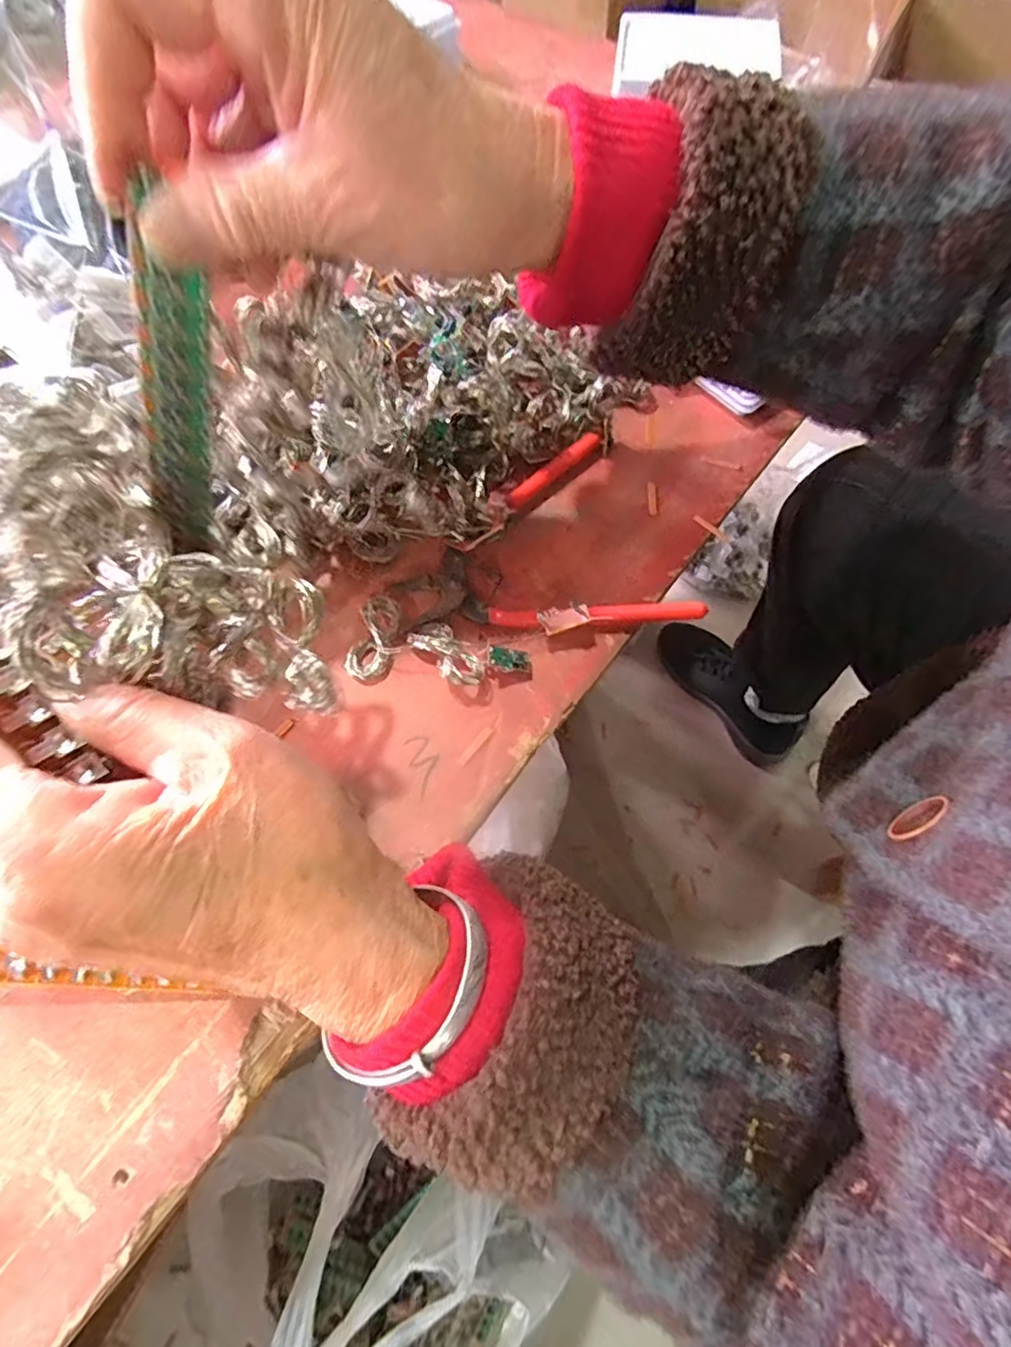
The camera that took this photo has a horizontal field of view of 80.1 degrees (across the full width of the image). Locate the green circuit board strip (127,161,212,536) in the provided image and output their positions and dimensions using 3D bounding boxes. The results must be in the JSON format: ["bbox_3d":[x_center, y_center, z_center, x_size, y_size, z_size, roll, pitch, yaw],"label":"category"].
[{"bbox_3d":[-0.111,-0.094,0.203,0.010,0.106,0.019,25,37,12],"label":"green circuit board strip"}]

